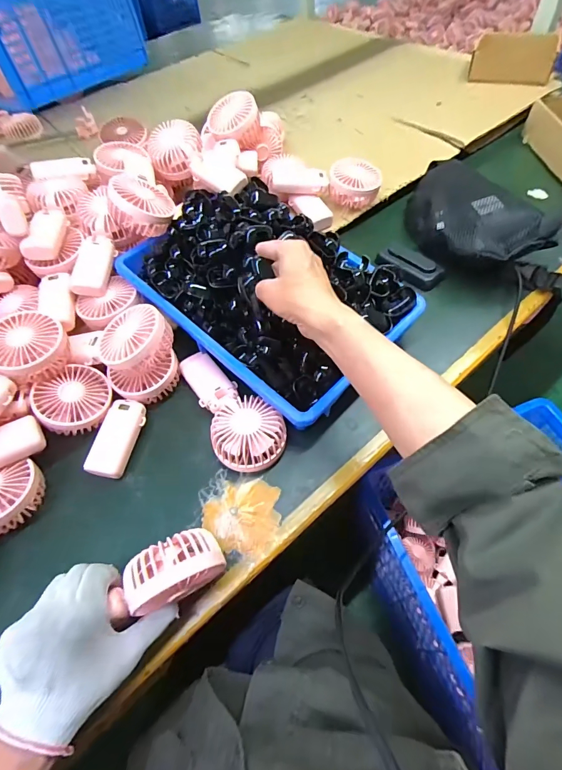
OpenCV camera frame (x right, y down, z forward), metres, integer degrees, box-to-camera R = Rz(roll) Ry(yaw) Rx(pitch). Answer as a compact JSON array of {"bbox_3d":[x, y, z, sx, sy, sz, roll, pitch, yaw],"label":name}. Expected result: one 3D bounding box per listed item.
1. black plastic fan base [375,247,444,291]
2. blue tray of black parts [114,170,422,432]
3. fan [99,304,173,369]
[{"bbox_3d":[0.201,-0.184,0.597,0.103,0.020,0.044,29,93,17],"label":"black plastic fan base"},{"bbox_3d":[-0.025,-0.140,0.502,0.357,0.101,0.236,38,67,25],"label":"blue tray of black parts"},{"bbox_3d":[-0.180,-0.059,0.457,0.086,0.037,0.084,-31,60,-16],"label":"fan"}]

